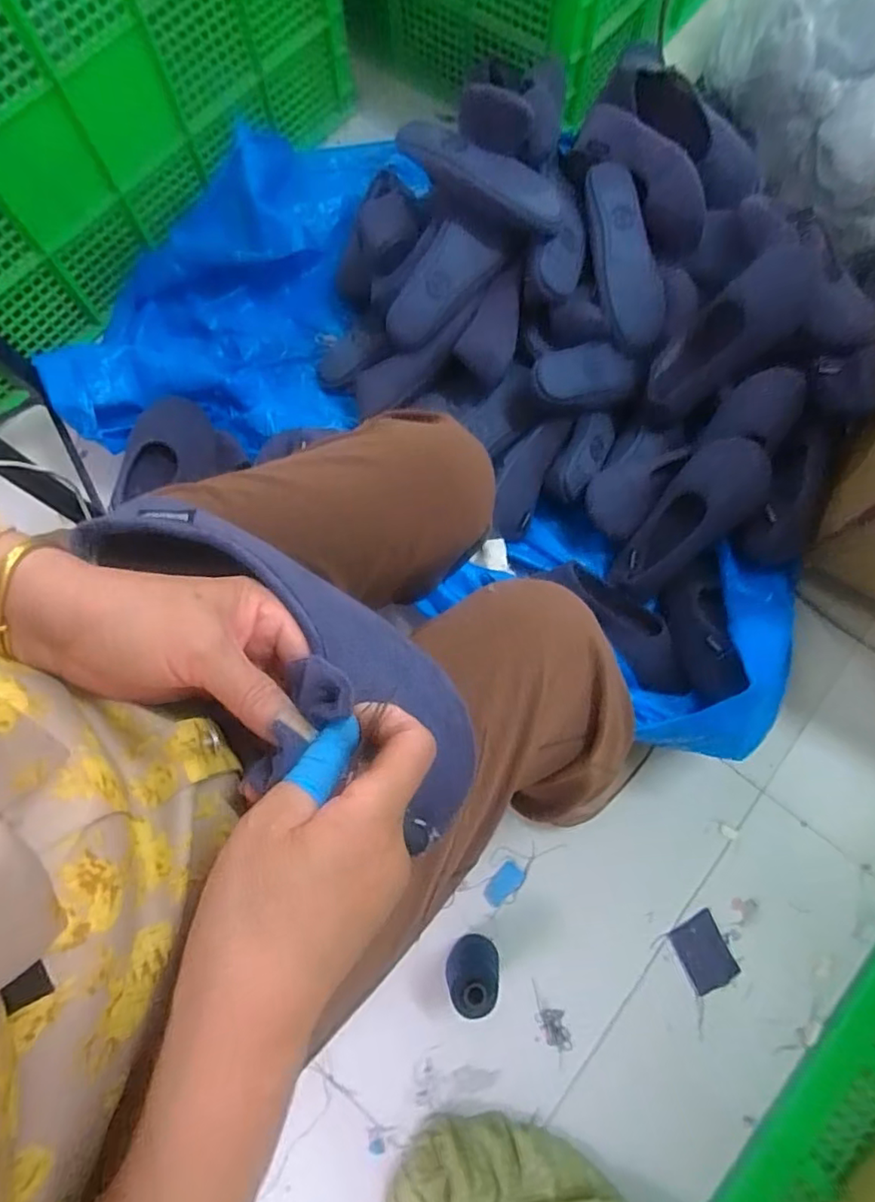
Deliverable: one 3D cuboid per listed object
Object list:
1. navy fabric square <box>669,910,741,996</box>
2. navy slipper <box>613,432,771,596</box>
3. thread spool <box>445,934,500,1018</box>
[{"bbox_3d":[0.328,0.433,0.718,0.061,0.004,0.077,-25,77,-6],"label":"navy fabric square"},{"bbox_3d":[0.331,-0.107,0.780,0.101,0.056,0.244,43,105,10],"label":"navy slipper"},{"bbox_3d":[0.041,0.423,0.670,0.057,0.104,0.055,0,76,0],"label":"thread spool"}]

